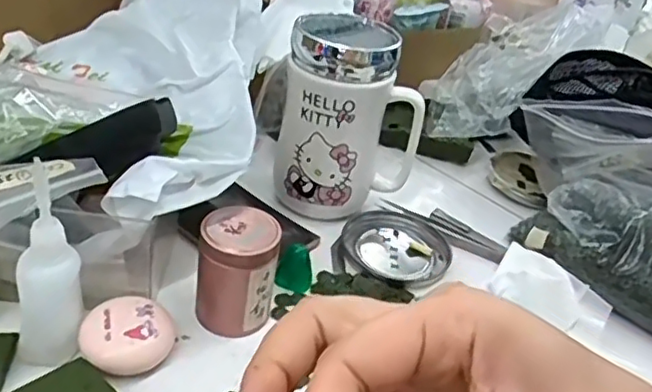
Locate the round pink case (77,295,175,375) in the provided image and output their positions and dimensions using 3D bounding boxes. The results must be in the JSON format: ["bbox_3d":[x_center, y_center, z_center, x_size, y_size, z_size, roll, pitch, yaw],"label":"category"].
[{"bbox_3d":[-0.107,0.077,0.343,0.047,0.026,0.039,-3,35,-19],"label":"round pink case"}]

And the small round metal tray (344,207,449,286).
[{"bbox_3d":[0.050,0.040,0.463,0.075,0.020,0.077,7,33,-5],"label":"small round metal tray"}]

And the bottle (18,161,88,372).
[{"bbox_3d":[-0.141,0.034,0.314,0.026,0.102,0.032,7,33,-5],"label":"bottle"}]

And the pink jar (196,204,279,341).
[{"bbox_3d":[-0.052,0.045,0.368,0.045,0.066,0.041,0,35,-16],"label":"pink jar"}]

